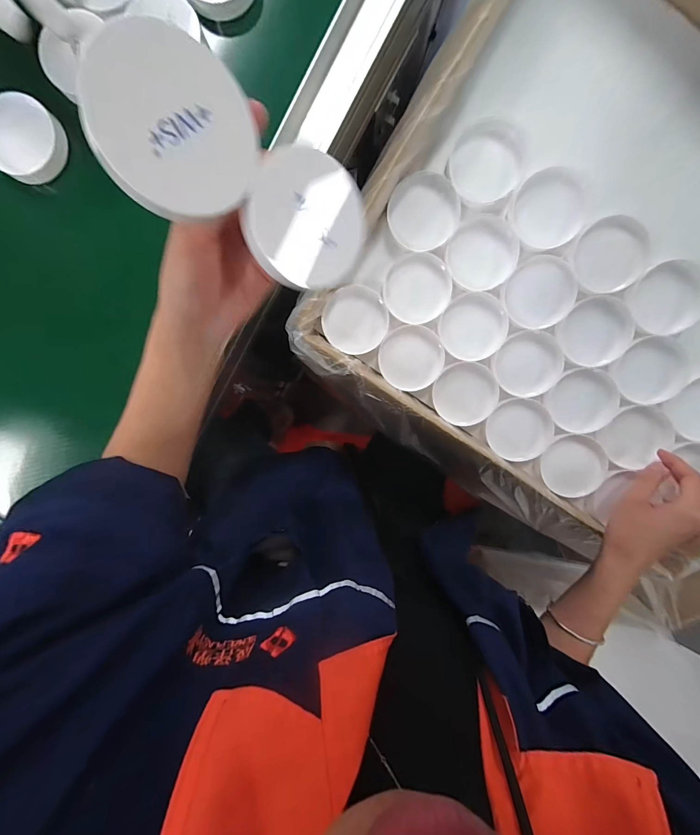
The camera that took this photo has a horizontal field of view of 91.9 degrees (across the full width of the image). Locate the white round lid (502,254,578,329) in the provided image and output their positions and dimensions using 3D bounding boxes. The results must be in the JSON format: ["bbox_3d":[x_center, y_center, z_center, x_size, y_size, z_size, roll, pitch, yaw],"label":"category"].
[{"bbox_3d":[0.214,-0.141,0.384,0.075,0.016,0.075,2,104,9],"label":"white round lid"}]

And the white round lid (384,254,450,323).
[{"bbox_3d":[0.078,-0.149,0.394,0.074,0.008,0.074,6,112,16],"label":"white round lid"}]

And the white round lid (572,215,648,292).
[{"bbox_3d":[0.278,-0.173,0.361,0.066,0.008,0.073,-20,105,18],"label":"white round lid"}]

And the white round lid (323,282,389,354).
[{"bbox_3d":[0.006,-0.116,0.402,0.074,0.019,0.076,0,95,0],"label":"white round lid"}]

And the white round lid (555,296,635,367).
[{"bbox_3d":[0.279,-0.097,0.386,0.076,0.012,0.074,0,95,0],"label":"white round lid"}]

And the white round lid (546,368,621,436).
[{"bbox_3d":[0.274,-0.019,0.402,0.075,0.016,0.073,0,95,0],"label":"white round lid"}]

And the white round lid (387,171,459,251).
[{"bbox_3d":[0.081,-0.226,0.373,0.076,0.006,0.075,0,103,2],"label":"white round lid"}]

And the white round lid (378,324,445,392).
[{"bbox_3d":[0.074,-0.071,0.413,0.074,0.018,0.074,0,95,0],"label":"white round lid"}]

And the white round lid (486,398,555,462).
[{"bbox_3d":[0.206,0.014,0.411,0.073,0.017,0.072,0,95,0],"label":"white round lid"}]

